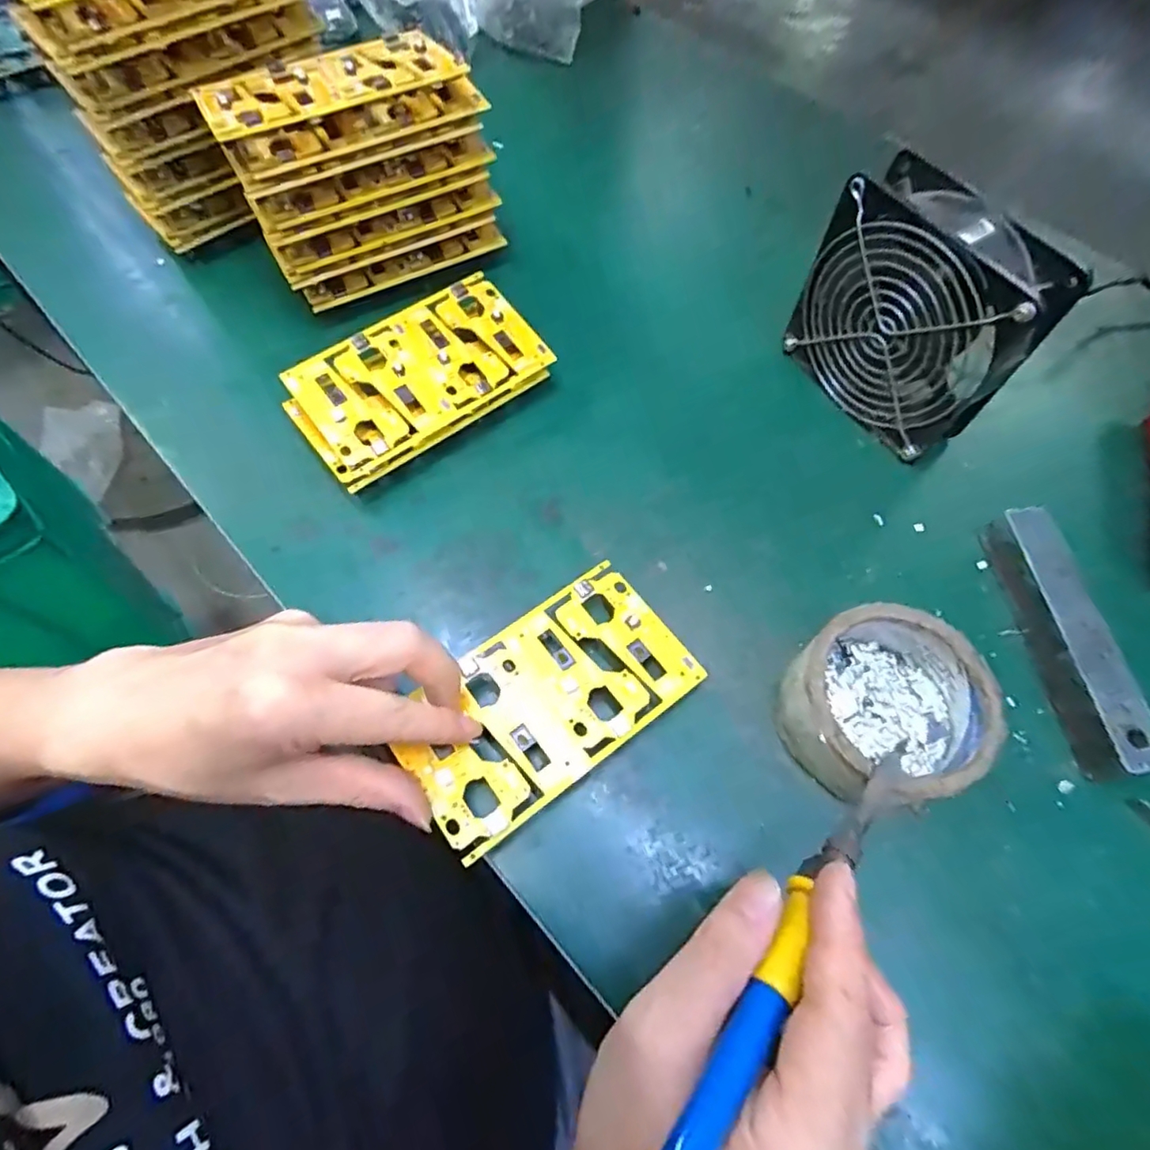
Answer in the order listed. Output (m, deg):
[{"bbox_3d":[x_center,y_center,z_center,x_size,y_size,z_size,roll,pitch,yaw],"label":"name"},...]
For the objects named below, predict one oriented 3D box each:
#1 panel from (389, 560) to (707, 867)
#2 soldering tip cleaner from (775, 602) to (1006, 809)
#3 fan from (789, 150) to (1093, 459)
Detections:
[{"bbox_3d":[-0.014,0.059,0.301,0.137,0.006,0.078,-34,69,-17],"label":"panel"},{"bbox_3d":[0.144,0.062,0.297,0.086,0.046,0.081,1,63,-1],"label":"soldering tip cleaner"},{"bbox_3d":[0.187,-0.143,0.354,0.047,0.114,0.117,-32,69,-16],"label":"fan"}]

